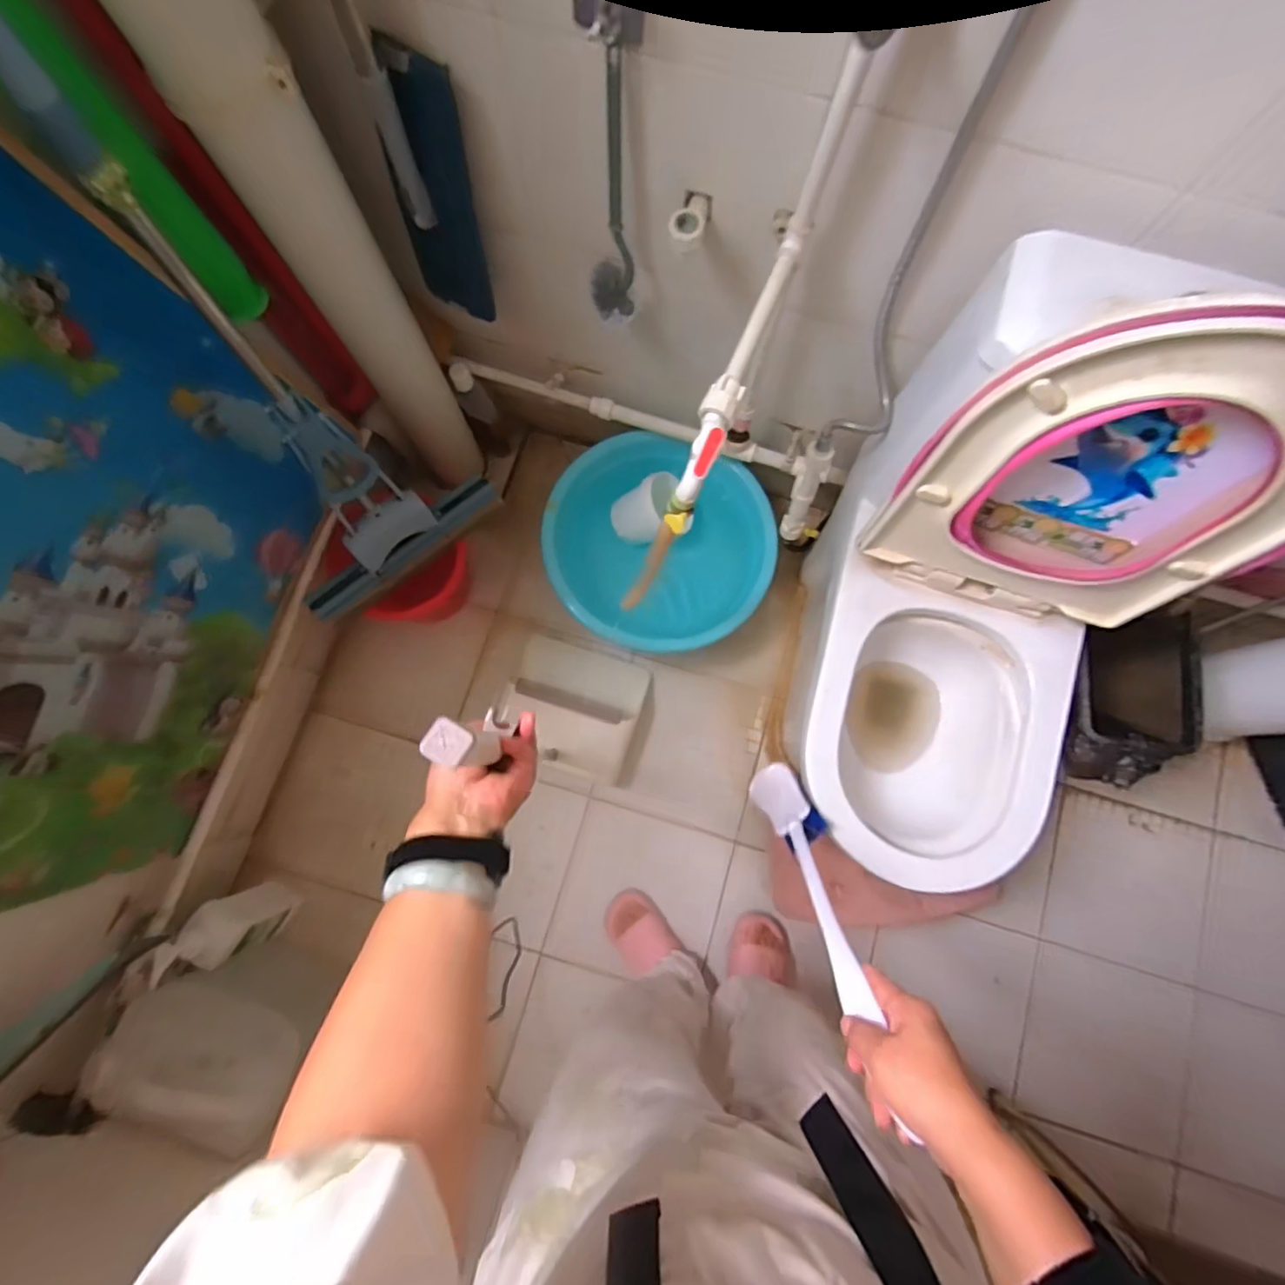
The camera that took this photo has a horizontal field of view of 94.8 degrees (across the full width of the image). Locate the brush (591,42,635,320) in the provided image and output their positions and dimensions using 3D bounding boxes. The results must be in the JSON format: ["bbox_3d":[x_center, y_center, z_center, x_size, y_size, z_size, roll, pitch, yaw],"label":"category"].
[{"bbox_3d":[-0.040,-0.514,0.700,0.058,0.289,0.061,-2,79,-2],"label":"brush"}]

